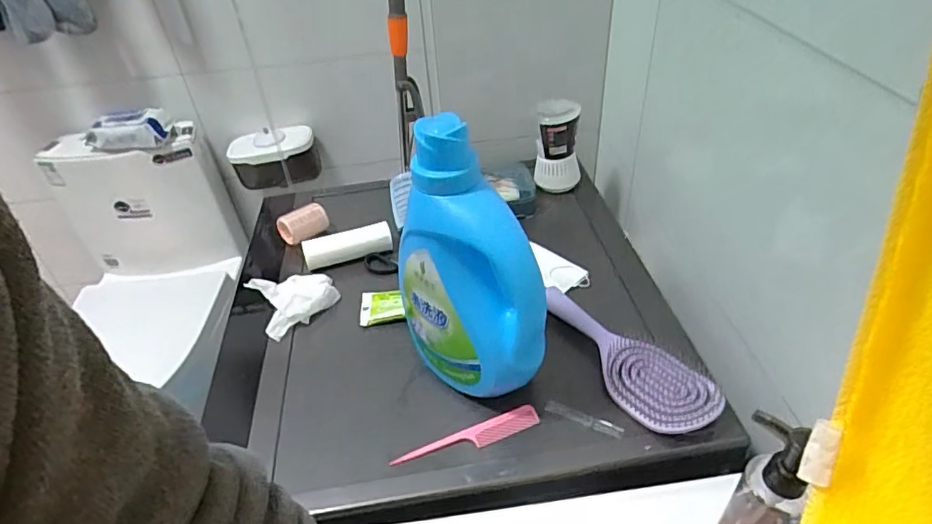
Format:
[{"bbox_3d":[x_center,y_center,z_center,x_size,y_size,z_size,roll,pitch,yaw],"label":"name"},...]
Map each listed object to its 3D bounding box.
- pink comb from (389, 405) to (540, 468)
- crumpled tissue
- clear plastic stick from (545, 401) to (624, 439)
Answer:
[{"bbox_3d":[0.001,0.175,0.555,0.151,0.005,0.021,-16,41,-13],"label":"pink comb"},{"bbox_3d":[-0.224,0.045,0.733,0.100,0.032,0.089,-21,42,-19],"label":"crumpled tissue"},{"bbox_3d":[0.119,0.159,0.564,0.080,0.005,0.012,16,44,23],"label":"clear plastic stick"}]

